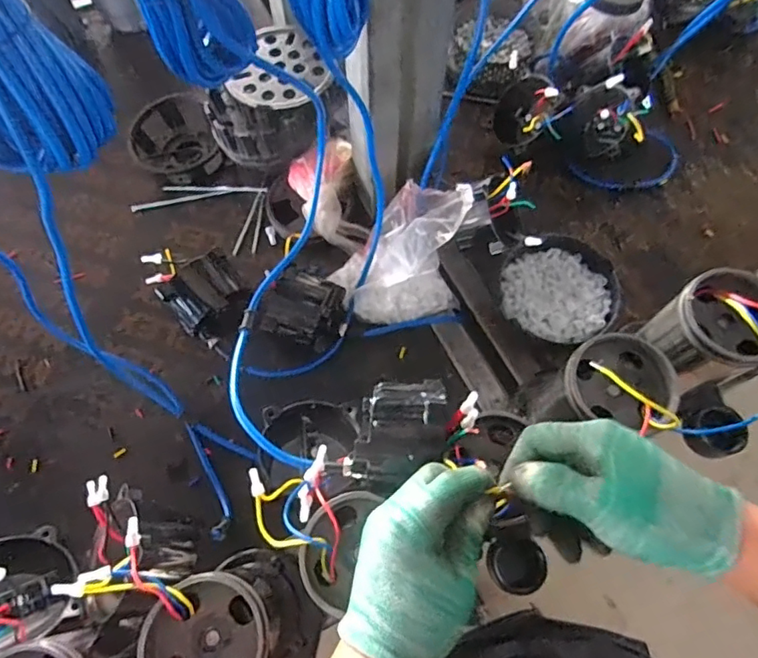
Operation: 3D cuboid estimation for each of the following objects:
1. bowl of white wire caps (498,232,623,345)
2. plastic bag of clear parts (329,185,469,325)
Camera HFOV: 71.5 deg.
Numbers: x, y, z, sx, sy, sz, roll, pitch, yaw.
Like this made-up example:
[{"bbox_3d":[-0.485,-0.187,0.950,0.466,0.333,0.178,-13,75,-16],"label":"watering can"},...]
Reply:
[{"bbox_3d":[0.223,-0.051,0.664,0.134,0.051,0.145,0,70,0],"label":"bowl of white wire caps"},{"bbox_3d":[0.025,-0.093,0.631,0.150,0.107,0.141,3,70,1],"label":"plastic bag of clear parts"}]

